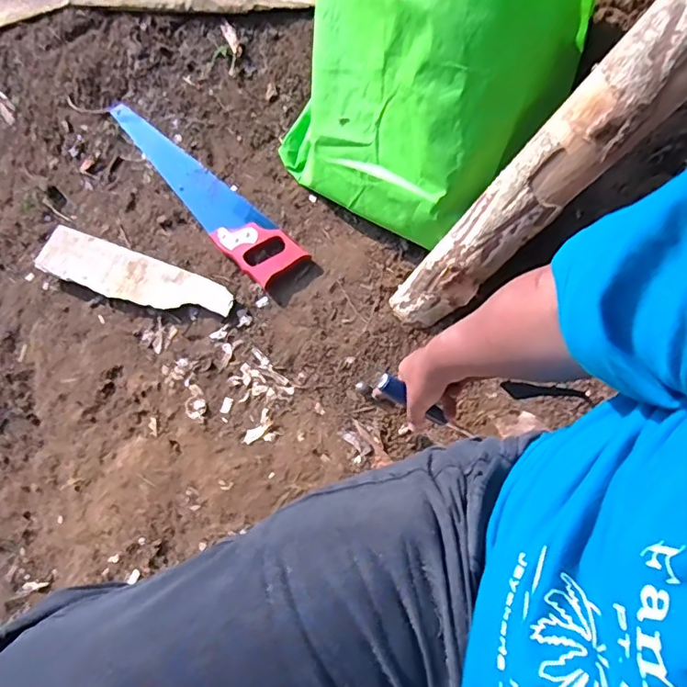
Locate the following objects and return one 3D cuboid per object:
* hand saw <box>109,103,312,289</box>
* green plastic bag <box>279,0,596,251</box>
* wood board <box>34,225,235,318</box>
[{"bbox_3d":[-0.252,-0.262,0.918,0.465,0.043,0.089,43,74,13],"label":"hand saw"},{"bbox_3d":[0.109,-0.378,0.759,0.208,0.408,0.388,-21,46,-39],"label":"green plastic bag"},{"bbox_3d":[-0.342,-0.108,0.886,0.343,0.010,0.085,21,76,12],"label":"wood board"}]

